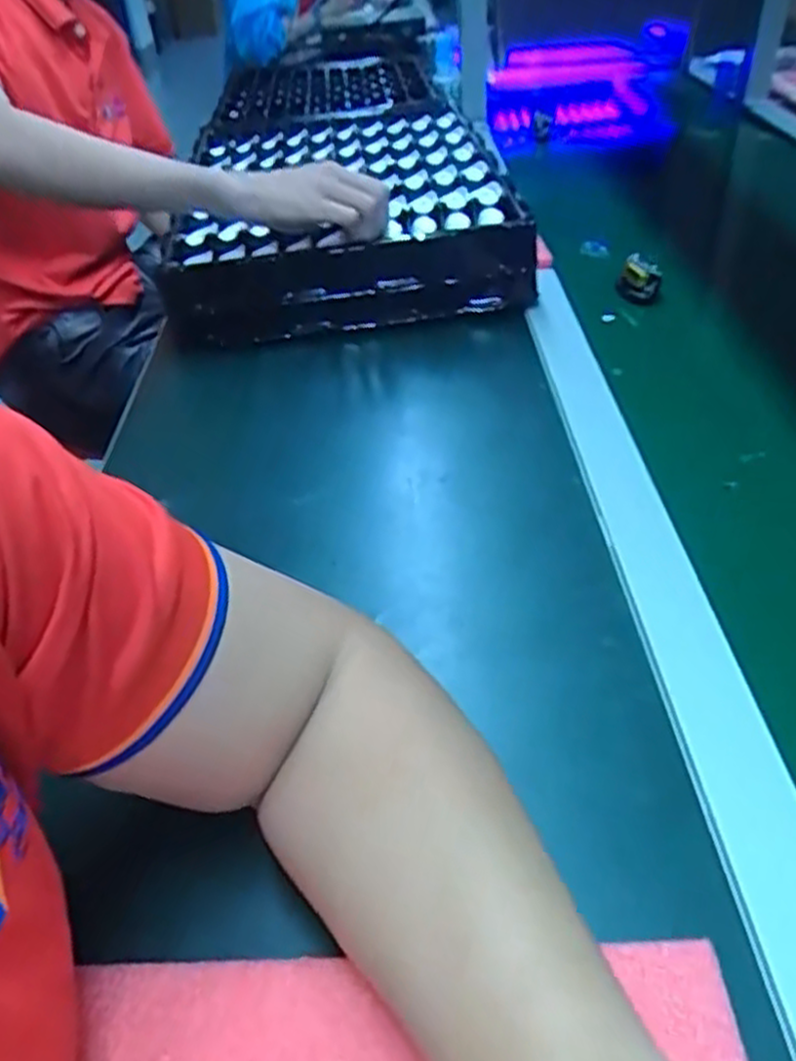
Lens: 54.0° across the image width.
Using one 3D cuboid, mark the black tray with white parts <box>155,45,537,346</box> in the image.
[{"bbox_3d":[-0.062,-0.381,0.897,0.339,0.087,0.502,-6,40,-1],"label":"black tray with white parts"}]

